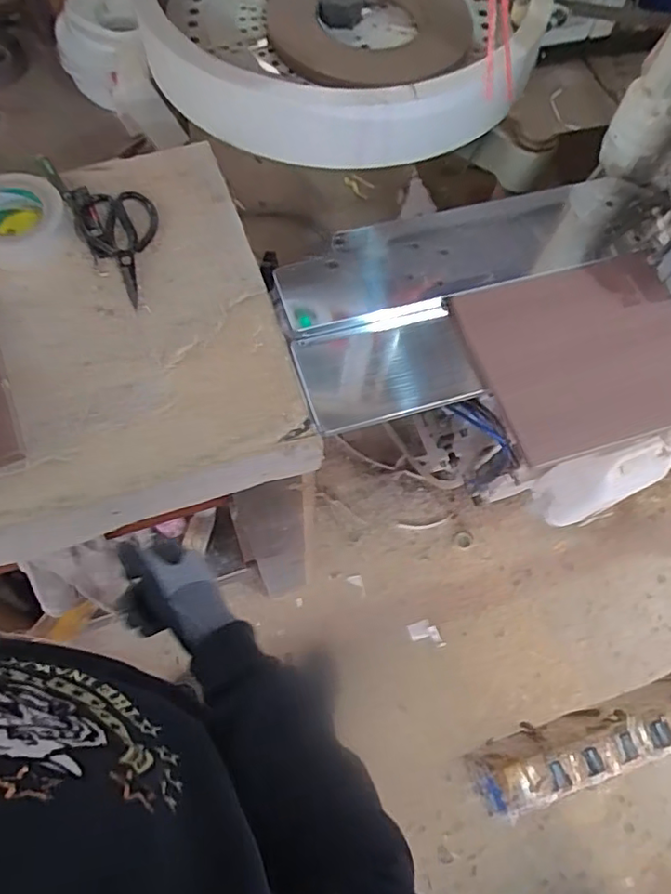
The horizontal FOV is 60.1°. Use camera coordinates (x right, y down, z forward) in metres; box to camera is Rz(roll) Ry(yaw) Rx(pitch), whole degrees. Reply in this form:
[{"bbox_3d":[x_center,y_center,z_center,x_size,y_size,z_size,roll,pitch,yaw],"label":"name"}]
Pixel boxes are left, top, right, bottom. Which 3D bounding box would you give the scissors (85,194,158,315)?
[{"bbox_3d":[-0.286,-0.276,0.789,0.092,0.014,0.197,-11,69,-8],"label":"scissors"}]

